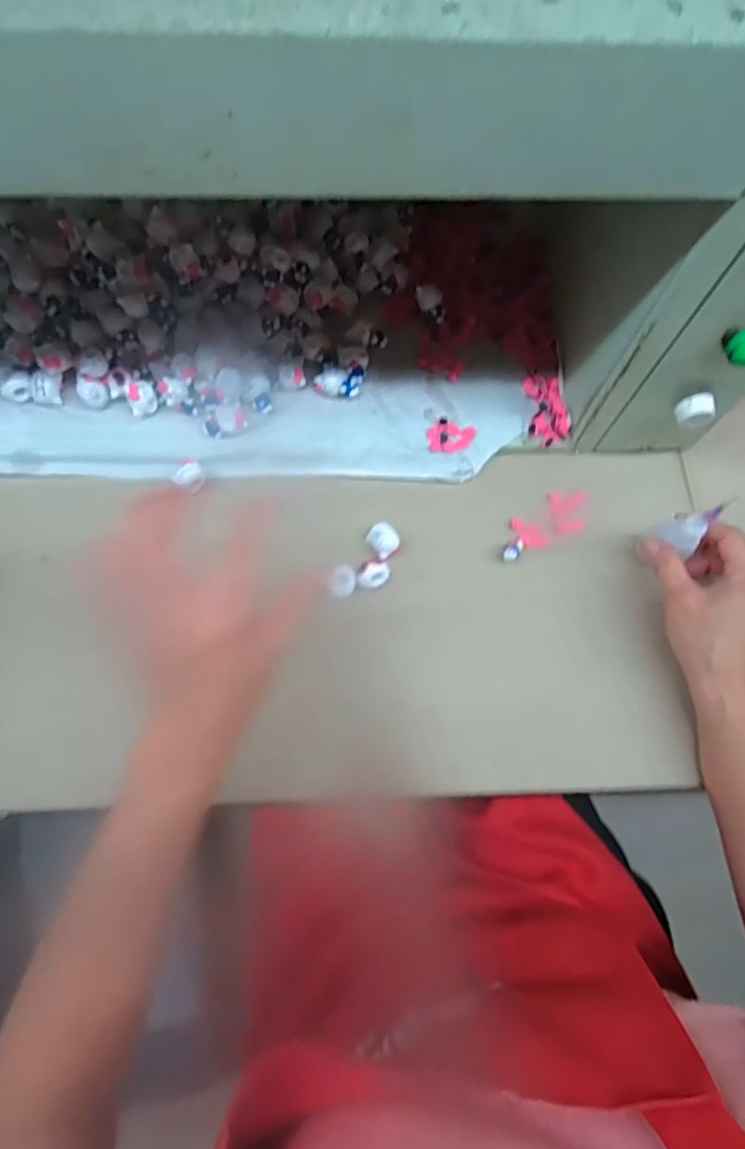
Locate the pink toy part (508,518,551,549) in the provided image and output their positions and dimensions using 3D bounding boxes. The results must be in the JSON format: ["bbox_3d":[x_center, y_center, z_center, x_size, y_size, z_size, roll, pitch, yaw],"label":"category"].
[{"bbox_3d":[0.129,-0.034,0.455,0.021,0.007,0.031,-30,75,-11],"label":"pink toy part"}]

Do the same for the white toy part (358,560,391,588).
[{"bbox_3d":[0.001,0.000,0.419,0.022,0.009,0.019,11,72,2],"label":"white toy part"}]

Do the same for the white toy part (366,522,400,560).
[{"bbox_3d":[0.009,-0.028,0.436,0.021,0.010,0.024,-40,77,-13],"label":"white toy part"}]

